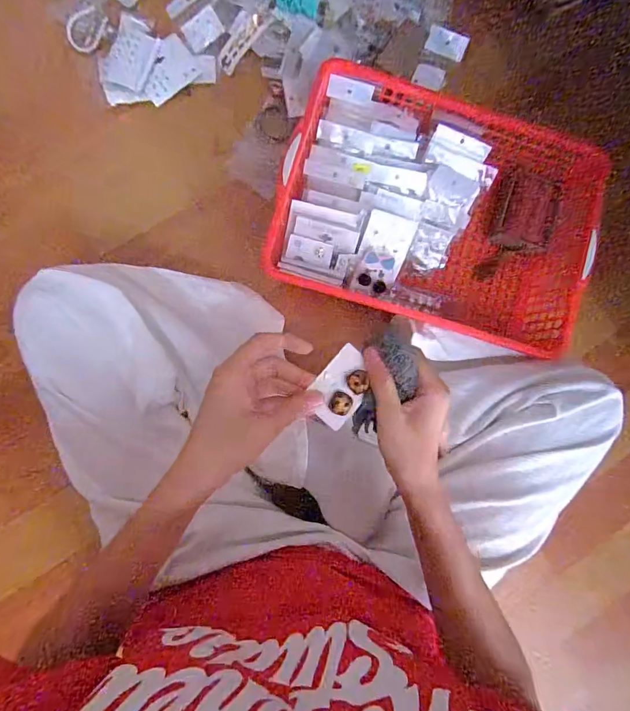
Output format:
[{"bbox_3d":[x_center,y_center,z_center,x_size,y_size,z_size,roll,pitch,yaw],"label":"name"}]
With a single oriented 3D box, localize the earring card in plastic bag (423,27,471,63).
[{"bbox_3d":[0.192,-0.454,0.589,0.058,0.031,0.004,14,42,-3],"label":"earring card in plastic bag"}]

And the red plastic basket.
[{"bbox_3d":[0.163,-0.191,0.559,0.403,0.093,0.285,16,86,-4],"label":"red plastic basket"}]

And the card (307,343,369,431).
[{"bbox_3d":[0.024,0.027,0.345,0.042,0.013,0.063,41,85,-2],"label":"card"}]

